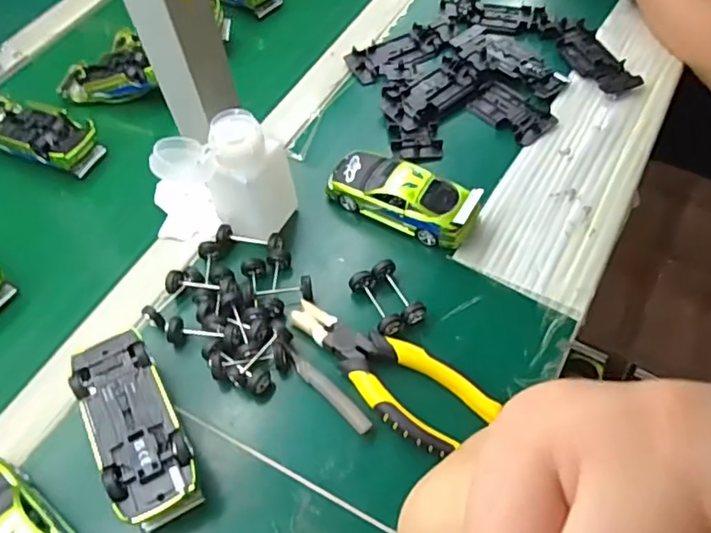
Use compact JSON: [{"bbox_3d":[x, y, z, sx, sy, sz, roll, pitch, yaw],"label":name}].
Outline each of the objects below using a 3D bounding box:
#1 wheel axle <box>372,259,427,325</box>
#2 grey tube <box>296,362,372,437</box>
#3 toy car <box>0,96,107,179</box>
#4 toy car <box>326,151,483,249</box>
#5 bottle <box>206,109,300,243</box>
[{"bbox_3d":[0.033,0.019,0.466,0.022,0.017,0.056,-27,59,-15],"label":"wheel axle"},{"bbox_3d":[-0.016,0.092,0.424,0.011,0.005,0.070,-40,63,-22],"label":"grey tube"},{"bbox_3d":[-0.311,-0.128,0.580,0.136,0.030,0.058,19,59,15],"label":"toy car"},{"bbox_3d":[0.040,-0.063,0.503,0.128,0.038,0.049,25,61,19],"label":"toy car"},{"bbox_3d":[-0.088,-0.073,0.471,0.059,0.101,0.053,21,61,14],"label":"bottle"}]

